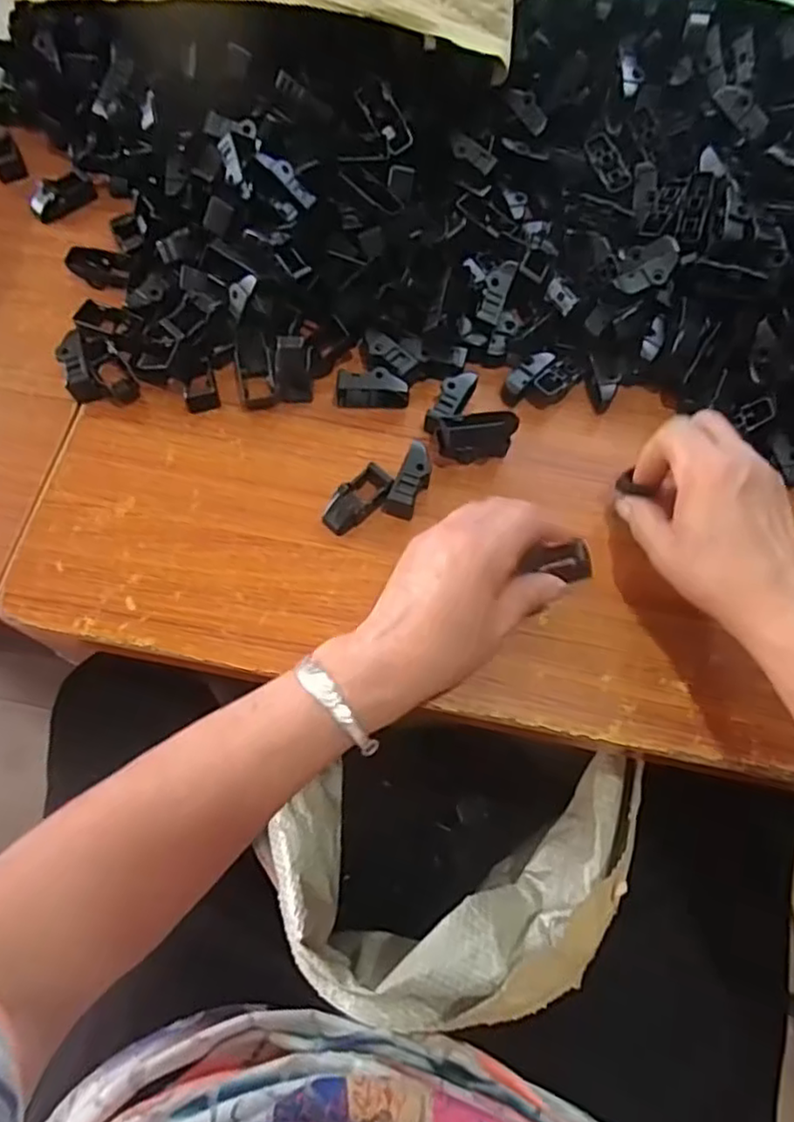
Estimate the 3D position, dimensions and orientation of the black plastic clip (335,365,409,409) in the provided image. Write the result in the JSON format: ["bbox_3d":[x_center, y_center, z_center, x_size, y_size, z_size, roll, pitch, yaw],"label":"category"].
[{"bbox_3d":[-0.017,-0.121,0.465,0.050,0.022,0.019,2,69,-1],"label":"black plastic clip"}]

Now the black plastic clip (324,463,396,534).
[{"bbox_3d":[-0.025,-0.040,0.431,0.024,0.016,0.051,42,73,13],"label":"black plastic clip"}]

